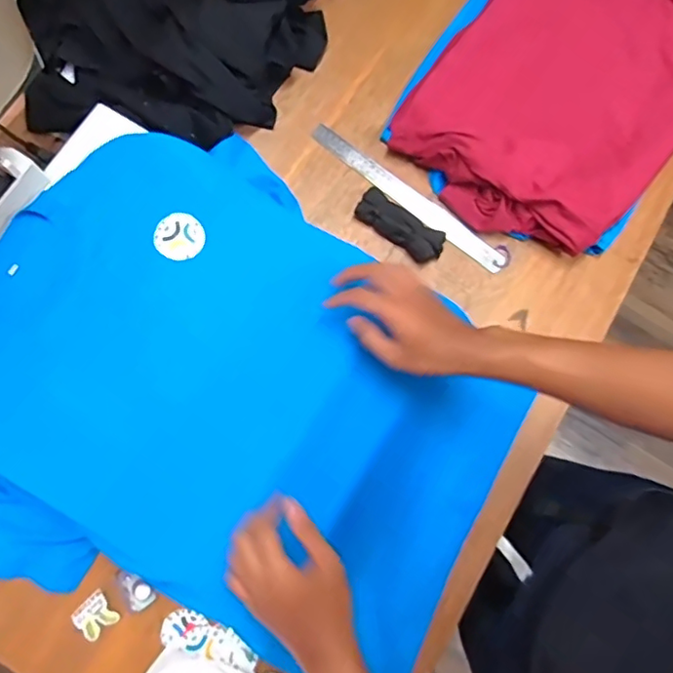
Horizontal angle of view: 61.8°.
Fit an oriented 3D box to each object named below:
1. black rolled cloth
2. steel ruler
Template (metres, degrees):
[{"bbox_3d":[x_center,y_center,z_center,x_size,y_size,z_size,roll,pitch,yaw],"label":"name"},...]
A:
[{"bbox_3d":[0.088,-0.151,0.754,0.128,0.030,0.052,35,78,8],"label":"black rolled cloth"},{"bbox_3d":[0.099,-0.196,0.787,0.322,0.006,0.032,38,82,7],"label":"steel ruler"}]

